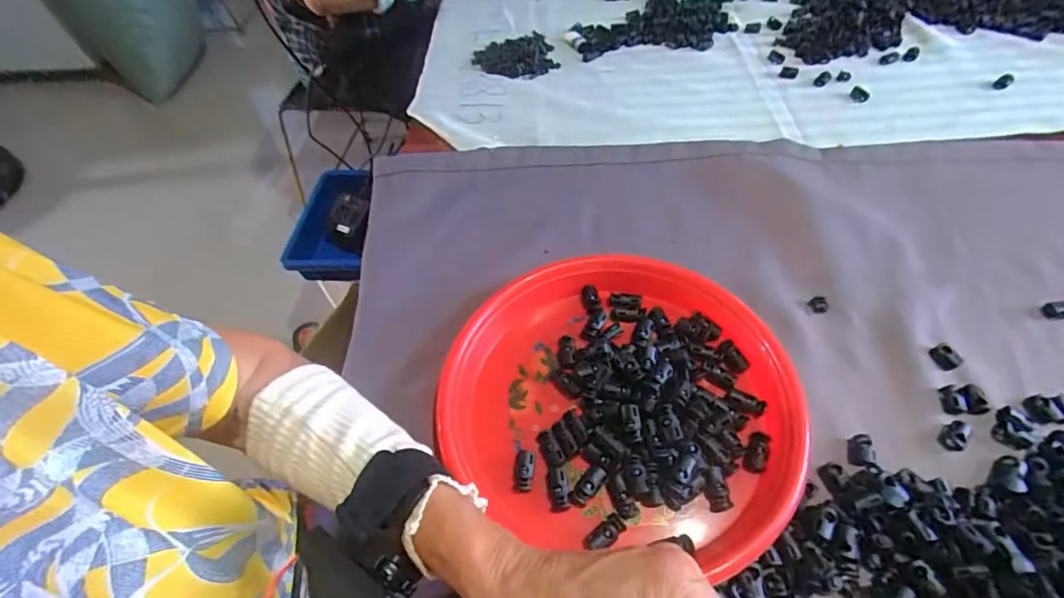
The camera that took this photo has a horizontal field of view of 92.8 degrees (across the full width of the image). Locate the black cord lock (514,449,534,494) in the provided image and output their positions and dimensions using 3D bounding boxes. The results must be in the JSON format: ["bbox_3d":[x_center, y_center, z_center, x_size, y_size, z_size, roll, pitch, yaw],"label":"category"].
[{"bbox_3d":[-0.006,0.122,0.360,0.012,0.008,0.028,5,54,9],"label":"black cord lock"}]

